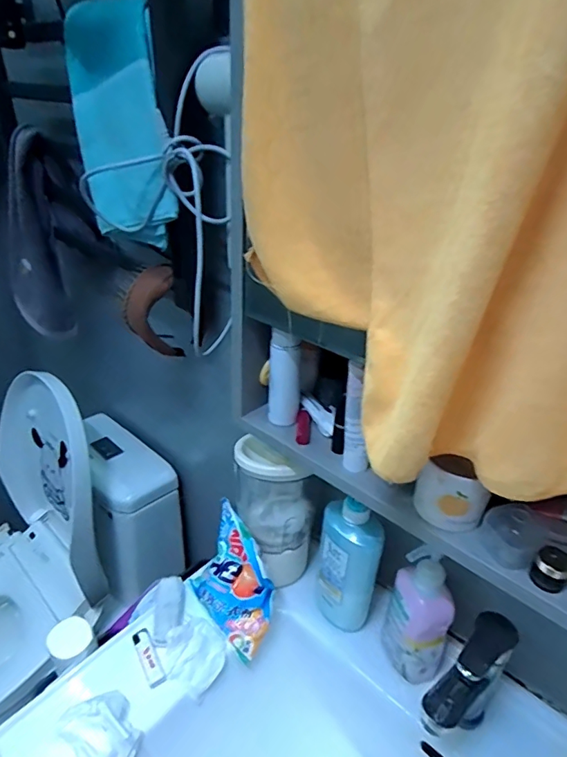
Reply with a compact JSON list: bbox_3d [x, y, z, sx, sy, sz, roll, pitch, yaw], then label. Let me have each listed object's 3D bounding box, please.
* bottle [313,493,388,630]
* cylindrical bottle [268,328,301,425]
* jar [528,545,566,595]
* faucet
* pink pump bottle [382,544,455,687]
[{"bbox_3d":[0.089,0.264,0.658,0.079,0.232,0.051,8,31,10],"label":"bottle"},{"bbox_3d":[0.003,-0.009,0.599,0.049,0.132,0.048,4,30,3],"label":"cylindrical bottle"},{"bbox_3d":[0.235,0.167,0.413,0.027,0.032,0.021,26,38,35],"label":"jar"},{"bbox_3d":[0.200,0.364,0.529,0.144,0.178,0.047,-24,39,-37],"label":"faucet"},{"bbox_3d":[0.174,0.294,0.600,0.078,0.193,0.063,16,33,23],"label":"pink pump bottle"}]

